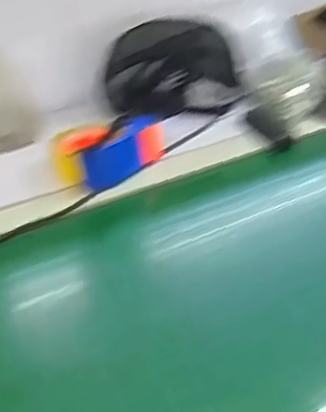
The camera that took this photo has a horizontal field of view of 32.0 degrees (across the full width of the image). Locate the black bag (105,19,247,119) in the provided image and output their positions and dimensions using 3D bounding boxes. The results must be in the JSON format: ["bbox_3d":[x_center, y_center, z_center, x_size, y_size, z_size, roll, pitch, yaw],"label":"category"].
[{"bbox_3d":[0.016,-0.237,1.002,0.246,0.154,0.079,-8,36,-12],"label":"black bag"}]

